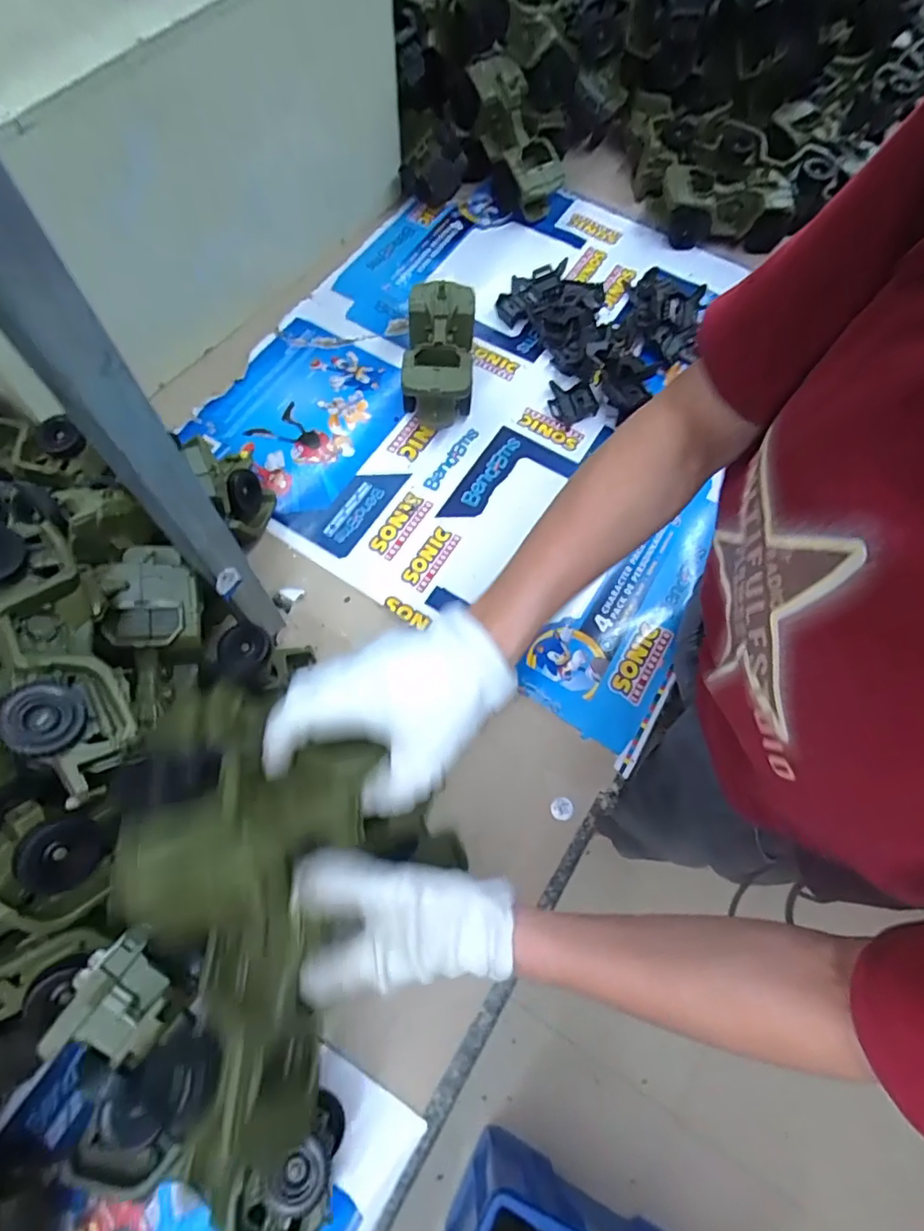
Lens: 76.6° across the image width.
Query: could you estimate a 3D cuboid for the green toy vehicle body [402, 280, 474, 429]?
[{"bbox_3d":[-0.026,-0.302,0.687,0.079,0.081,0.168,2,68,-1],"label":"green toy vehicle body"}]

